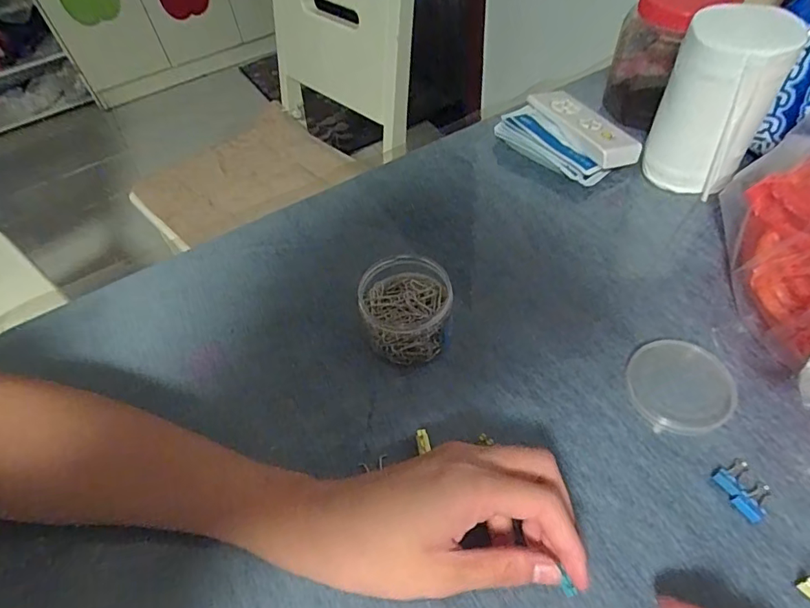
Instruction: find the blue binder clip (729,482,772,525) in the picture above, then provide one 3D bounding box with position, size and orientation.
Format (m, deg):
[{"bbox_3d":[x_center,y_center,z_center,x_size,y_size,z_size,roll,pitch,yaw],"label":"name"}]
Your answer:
[{"bbox_3d":[0.213,0.120,0.295,0.026,0.004,0.017,-22,54,-10],"label":"blue binder clip"}]

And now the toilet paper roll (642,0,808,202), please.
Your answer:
[{"bbox_3d":[0.268,-0.174,0.429,0.080,0.140,0.075,22,58,21],"label":"toilet paper roll"}]

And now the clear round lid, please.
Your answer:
[{"bbox_3d":[0.194,0.056,0.343,0.067,0.009,0.067,-3,52,4],"label":"clear round lid"}]

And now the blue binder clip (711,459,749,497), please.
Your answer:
[{"bbox_3d":[0.206,0.108,0.305,0.025,0.004,0.016,-24,54,-13],"label":"blue binder clip"}]

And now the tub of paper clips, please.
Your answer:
[{"bbox_3d":[0.002,0.005,0.374,0.067,0.052,0.065,-3,52,4],"label":"tub of paper clips"}]

